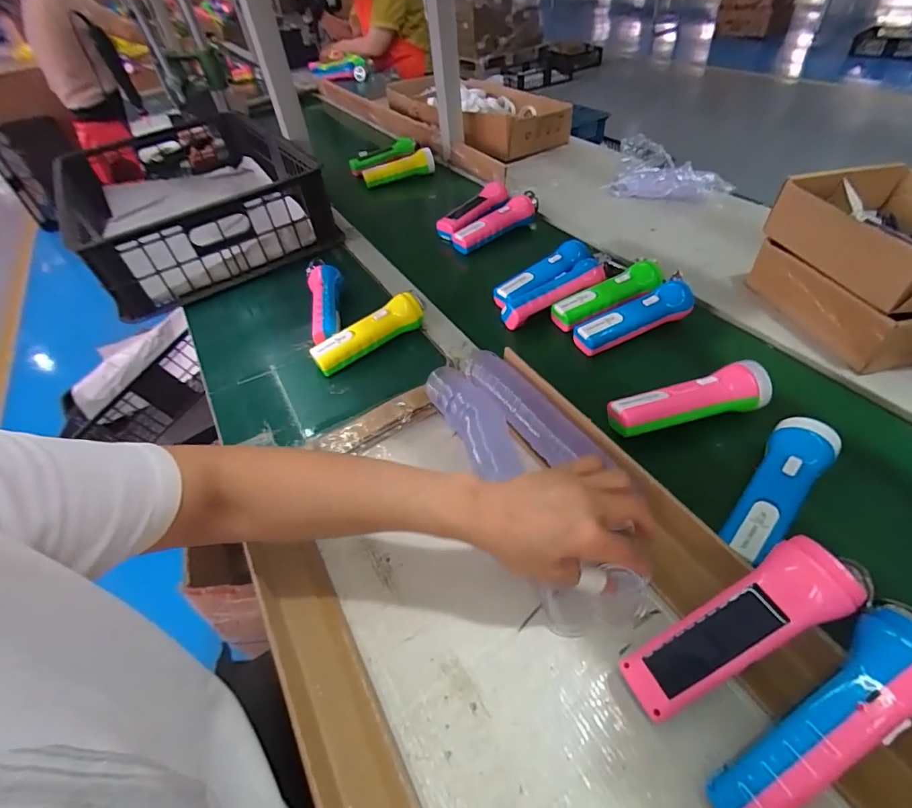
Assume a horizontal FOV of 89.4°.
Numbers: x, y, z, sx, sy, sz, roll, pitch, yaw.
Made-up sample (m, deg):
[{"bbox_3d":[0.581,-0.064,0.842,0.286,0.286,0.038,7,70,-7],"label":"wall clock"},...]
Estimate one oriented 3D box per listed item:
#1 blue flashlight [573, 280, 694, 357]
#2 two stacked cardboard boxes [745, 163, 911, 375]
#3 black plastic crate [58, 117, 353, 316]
[{"bbox_3d":[0.233,-0.112,0.598,0.167,0.037,0.046,-23,47,-13],"label":"blue flashlight"},{"bbox_3d":[0.527,-0.172,0.557,0.196,0.137,0.224,-12,46,-3],"label":"two stacked cardboard boxes"},{"bbox_3d":[-0.544,-0.433,0.948,0.388,0.133,0.629,-30,50,-19],"label":"black plastic crate"}]

